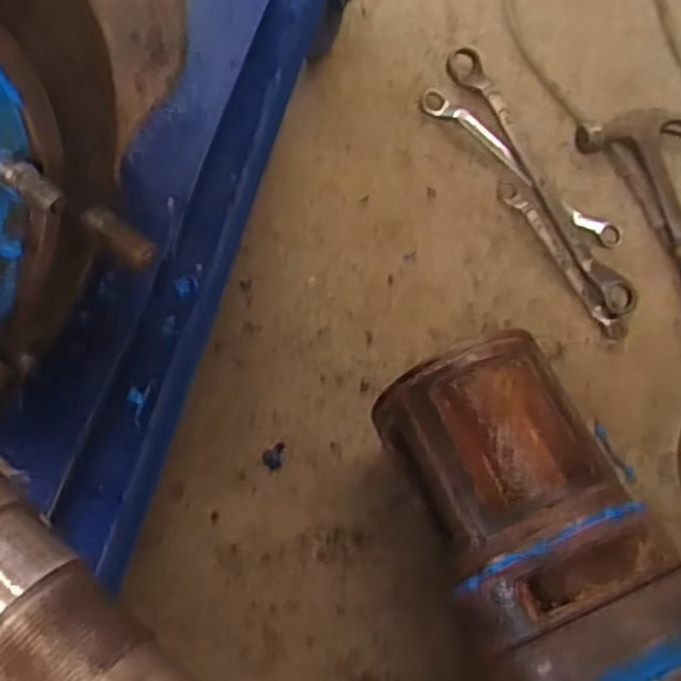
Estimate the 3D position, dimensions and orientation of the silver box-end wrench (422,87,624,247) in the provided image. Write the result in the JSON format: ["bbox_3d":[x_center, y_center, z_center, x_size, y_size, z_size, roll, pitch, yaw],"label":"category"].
[{"bbox_3d":[0.186,-0.183,0.741,0.253,0.018,0.029,41,80,9],"label":"silver box-end wrench"}]

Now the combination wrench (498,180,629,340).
[{"bbox_3d":[0.222,-0.083,0.719,0.025,0.010,0.194,-34,79,-8],"label":"combination wrench"}]

